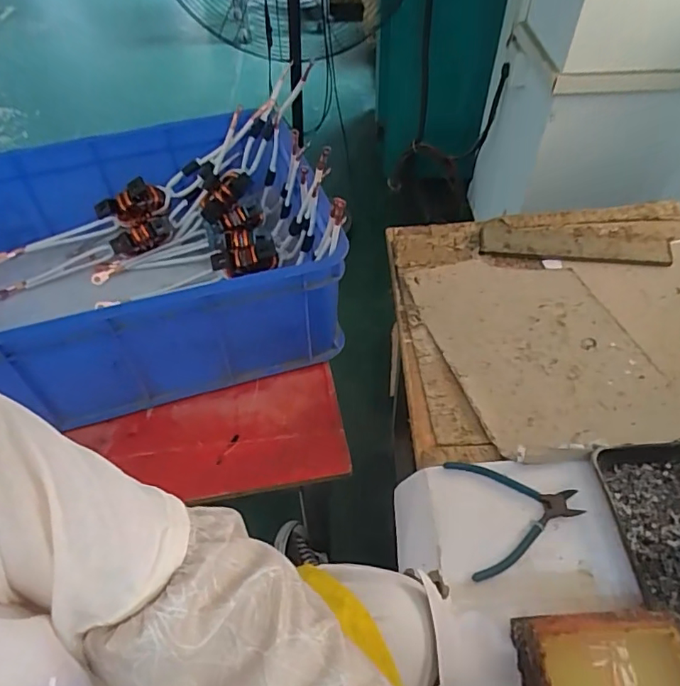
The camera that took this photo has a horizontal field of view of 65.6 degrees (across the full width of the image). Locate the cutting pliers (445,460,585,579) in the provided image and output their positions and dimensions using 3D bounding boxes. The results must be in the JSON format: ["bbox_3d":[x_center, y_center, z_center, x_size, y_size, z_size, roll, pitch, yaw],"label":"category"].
[{"bbox_3d":[0.193,0.181,0.567,0.131,0.011,0.126,-7,50,-2],"label":"cutting pliers"}]

